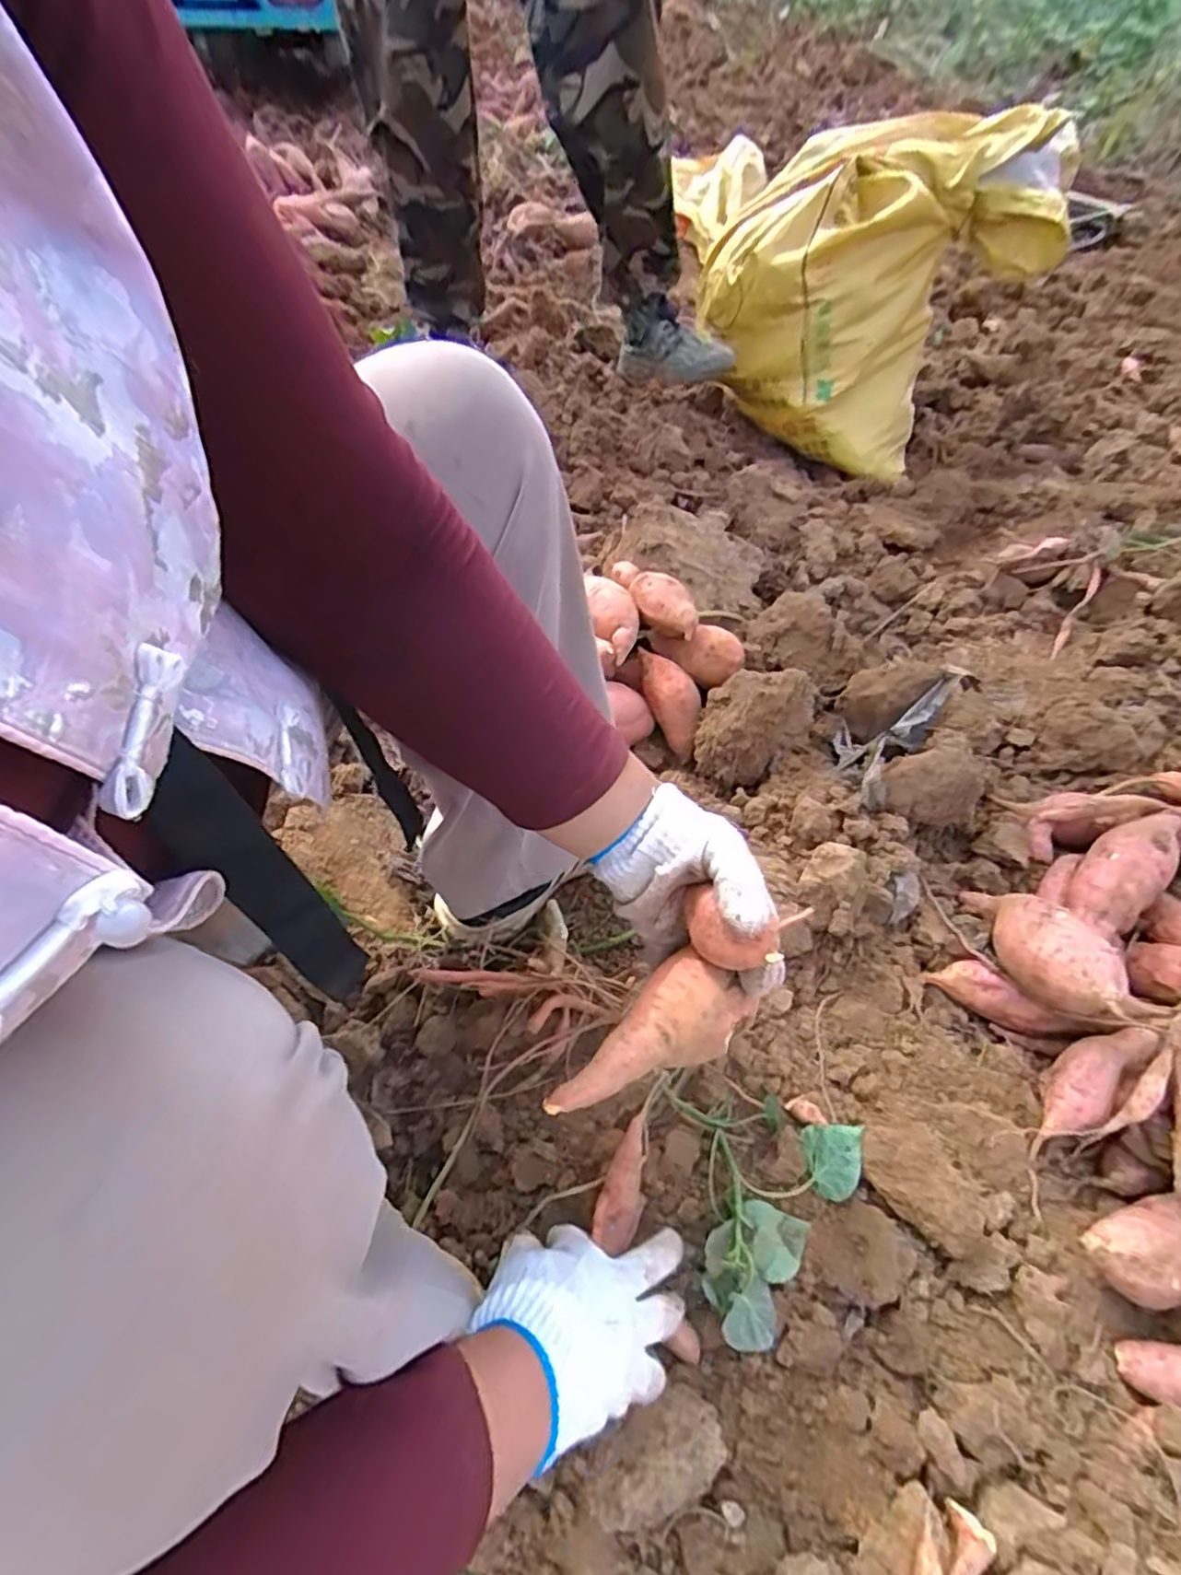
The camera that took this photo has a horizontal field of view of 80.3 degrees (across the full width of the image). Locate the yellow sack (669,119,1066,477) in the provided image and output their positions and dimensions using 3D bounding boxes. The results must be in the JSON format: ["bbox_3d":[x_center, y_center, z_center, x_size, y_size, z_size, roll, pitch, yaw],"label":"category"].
[{"bbox_3d":[0.413,-0.824,1.176,0.582,0.403,0.329,15,53,11],"label":"yellow sack"}]

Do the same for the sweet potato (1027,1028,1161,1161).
[{"bbox_3d":[0.395,0.230,0.555,0.127,0.036,0.049,-25,56,-19],"label":"sweet potato"}]

